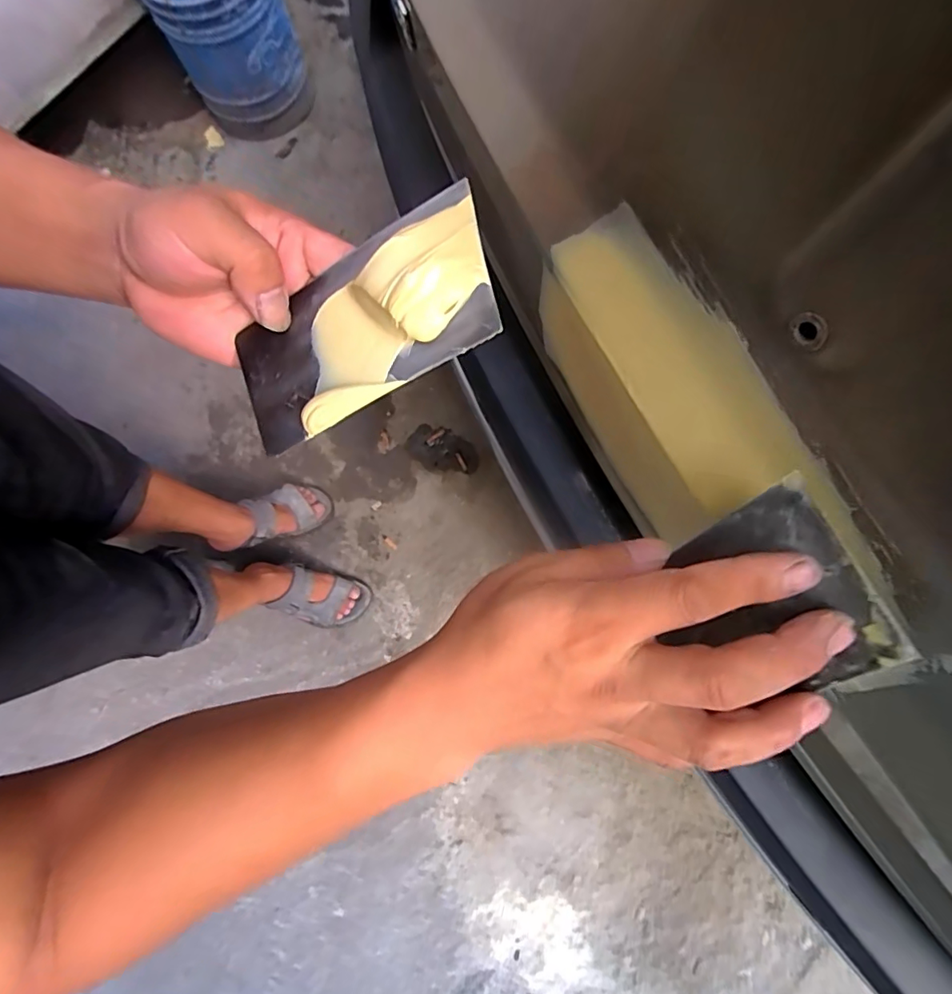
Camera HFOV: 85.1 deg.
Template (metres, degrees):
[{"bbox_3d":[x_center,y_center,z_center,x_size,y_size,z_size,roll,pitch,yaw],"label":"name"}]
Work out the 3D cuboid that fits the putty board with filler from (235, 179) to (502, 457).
[{"bbox_3d":[-0.056,-0.078,0.233,0.132,0.018,0.072,-26,74,18],"label":"putty board with filler"}]

